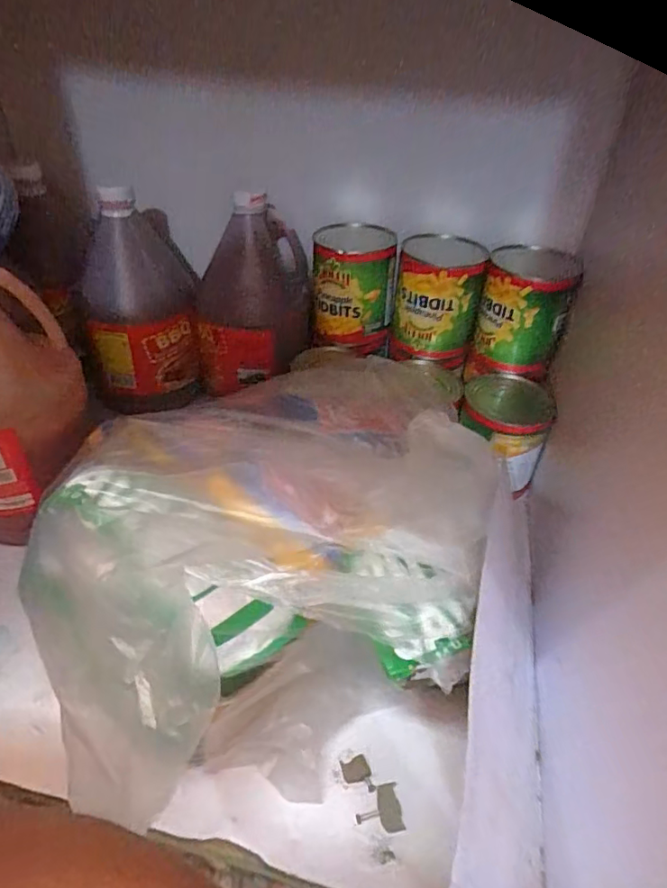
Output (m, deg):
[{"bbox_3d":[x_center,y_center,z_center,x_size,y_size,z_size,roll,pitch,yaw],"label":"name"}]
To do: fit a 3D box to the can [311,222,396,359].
[{"bbox_3d":[0.022,-0.188,0.661,0.095,0.118,0.093,6,40,2],"label":"can"}]

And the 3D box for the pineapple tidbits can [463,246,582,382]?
[{"bbox_3d":[0.222,-0.155,0.638,0.096,0.121,0.104,17,42,15],"label":"pineapple tidbits can"}]

